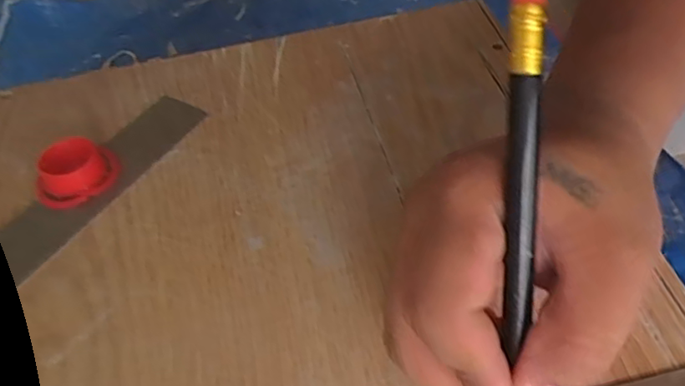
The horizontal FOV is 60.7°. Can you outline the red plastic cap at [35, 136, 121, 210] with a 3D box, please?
[{"bbox_3d":[-0.140,-0.012,0.306,0.040,0.016,0.035,-16,50,-8],"label":"red plastic cap"}]

